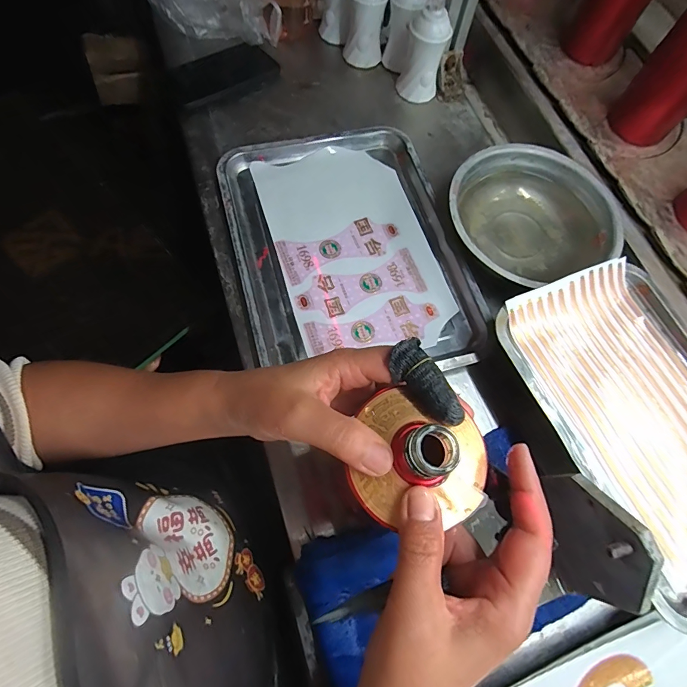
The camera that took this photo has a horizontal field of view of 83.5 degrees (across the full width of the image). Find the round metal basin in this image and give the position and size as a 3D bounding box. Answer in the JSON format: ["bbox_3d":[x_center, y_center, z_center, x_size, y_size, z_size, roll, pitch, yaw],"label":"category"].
[{"bbox_3d":[0.226,-0.157,0.459,0.194,0.050,0.182,1,69,-2],"label":"round metal basin"}]

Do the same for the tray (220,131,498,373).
[{"bbox_3d":[0.003,-0.117,0.460,0.254,0.027,0.326,-13,71,-7],"label":"tray"}]

